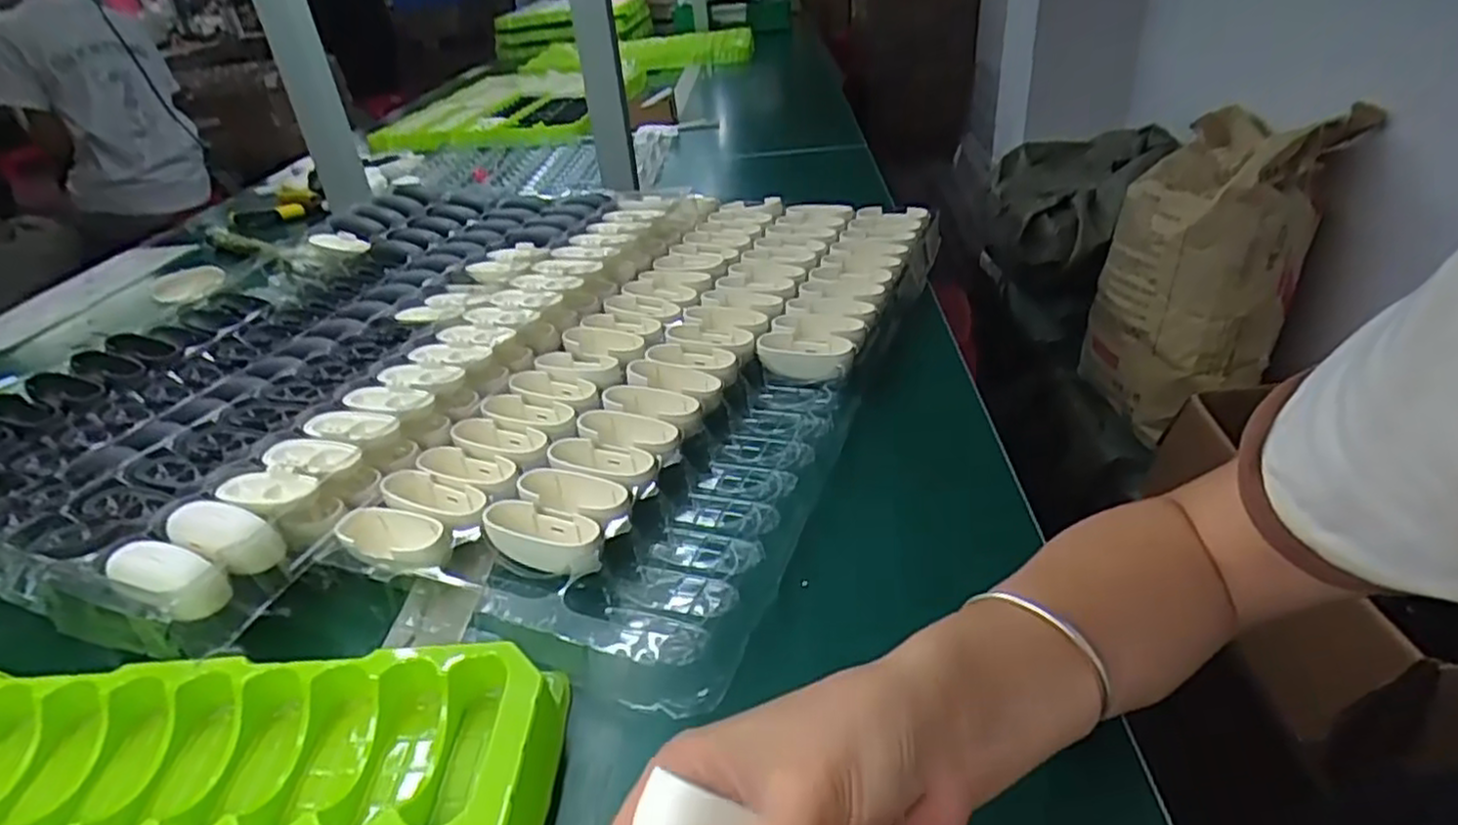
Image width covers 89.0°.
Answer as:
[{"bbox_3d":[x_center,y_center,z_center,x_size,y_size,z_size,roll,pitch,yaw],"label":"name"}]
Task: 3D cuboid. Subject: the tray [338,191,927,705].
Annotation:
[{"bbox_3d":[-0.011,-0.055,0.574,0.241,0.030,0.555,9,36,21],"label":"tray"}]

